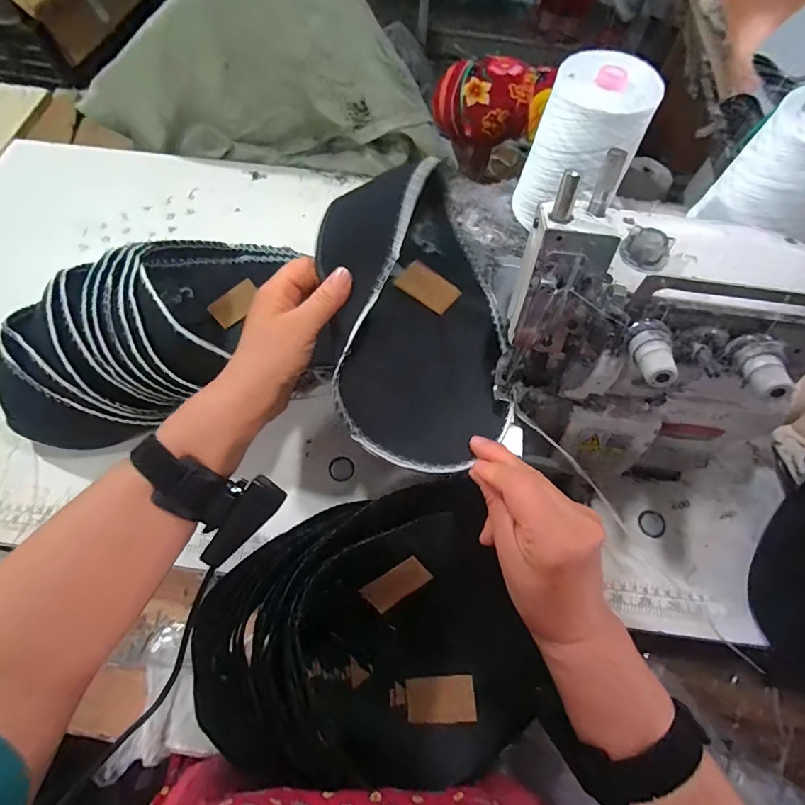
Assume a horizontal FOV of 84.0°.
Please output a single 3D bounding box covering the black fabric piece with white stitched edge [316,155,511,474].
[{"bbox_3d":[0.011,-0.079,0.346,0.137,0.088,0.239,-9,64,-5],"label":"black fabric piece with white stitched edge"}]

